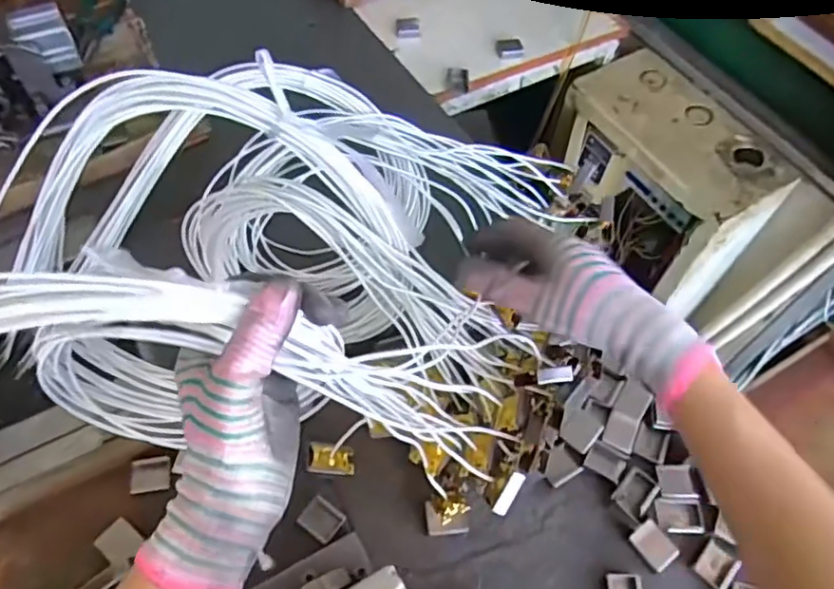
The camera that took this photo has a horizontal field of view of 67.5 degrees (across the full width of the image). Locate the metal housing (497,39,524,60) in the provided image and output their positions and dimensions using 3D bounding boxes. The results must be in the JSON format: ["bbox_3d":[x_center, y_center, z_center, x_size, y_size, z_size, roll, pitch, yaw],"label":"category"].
[{"bbox_3d":[0.124,-0.326,0.825,0.034,0.011,0.029,-14,59,-10],"label":"metal housing"}]

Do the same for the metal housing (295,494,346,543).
[{"bbox_3d":[-0.074,0.174,0.484,0.031,0.007,0.027,33,62,16],"label":"metal housing"}]

